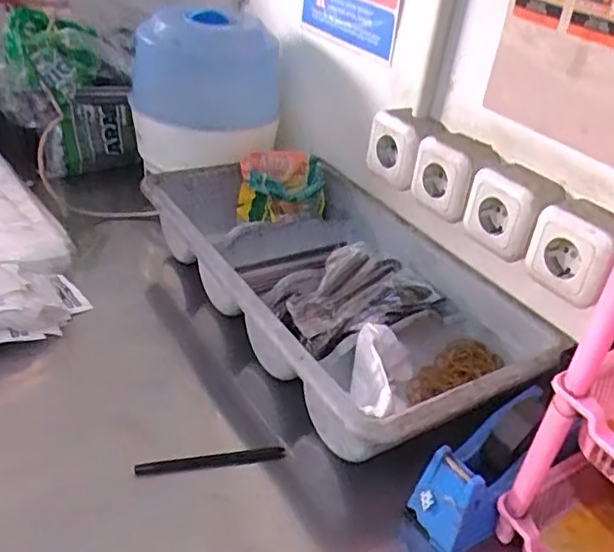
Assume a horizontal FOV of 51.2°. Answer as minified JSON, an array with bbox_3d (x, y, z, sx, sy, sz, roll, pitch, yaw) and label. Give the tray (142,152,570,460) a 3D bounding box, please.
[{"bbox_3d":[0.024,0.008,0.765,0.288,0.123,0.505,-15,40,-31],"label":"tray"}]

